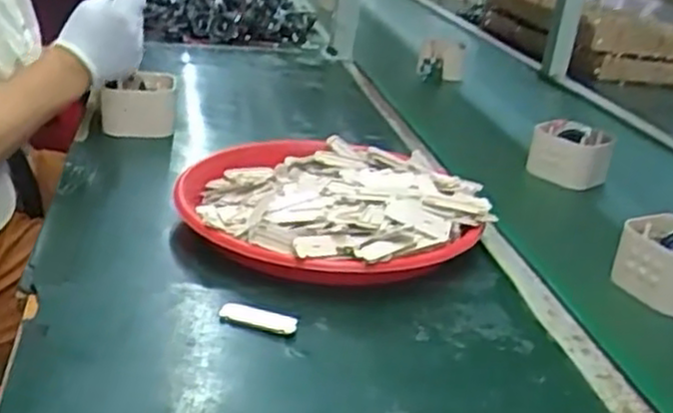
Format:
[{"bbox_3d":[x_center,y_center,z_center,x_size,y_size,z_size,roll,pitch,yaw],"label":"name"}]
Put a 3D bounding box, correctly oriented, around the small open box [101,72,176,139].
[{"bbox_3d":[-0.247,-0.126,0.956,0.085,0.073,0.090,1,24,-15],"label":"small open box"}]

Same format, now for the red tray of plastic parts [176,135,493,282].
[{"bbox_3d":[-0.007,-0.006,0.752,0.293,0.053,0.292,4,24,-4],"label":"red tray of plastic parts"}]

